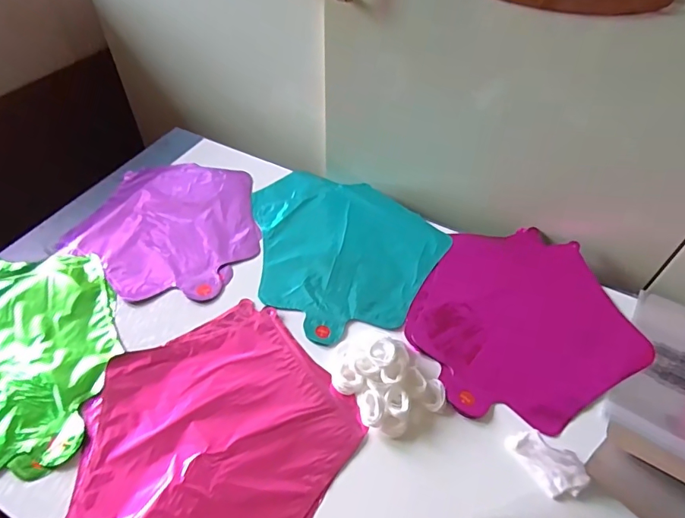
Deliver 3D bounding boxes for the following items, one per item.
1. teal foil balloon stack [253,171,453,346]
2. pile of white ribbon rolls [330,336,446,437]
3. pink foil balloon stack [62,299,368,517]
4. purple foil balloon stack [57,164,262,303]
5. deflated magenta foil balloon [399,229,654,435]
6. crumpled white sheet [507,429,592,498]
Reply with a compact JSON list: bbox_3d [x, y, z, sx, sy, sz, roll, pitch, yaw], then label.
[{"bbox_3d":[-0.012,-0.025,0.575,0.224,0.004,0.269,-33,58,-28],"label":"teal foil balloon stack"},{"bbox_3d":[0.042,0.106,0.429,0.088,0.037,0.100,-27,55,-24],"label":"pile of white ribbon rolls"},{"bbox_3d":[-0.112,0.159,0.397,0.231,0.006,0.225,-33,58,-28],"label":"pink foil balloon stack"},{"bbox_3d":[-0.213,-0.044,0.581,0.225,0.017,0.229,15,49,10],"label":"purple foil balloon stack"},{"bbox_3d":[0.189,0.059,0.502,0.243,0.014,0.222,-23,53,-22],"label":"deflated magenta foil balloon"},{"bbox_3d":[0.175,0.169,0.388,0.035,0.023,0.060,-23,54,-22],"label":"crumpled white sheet"}]

